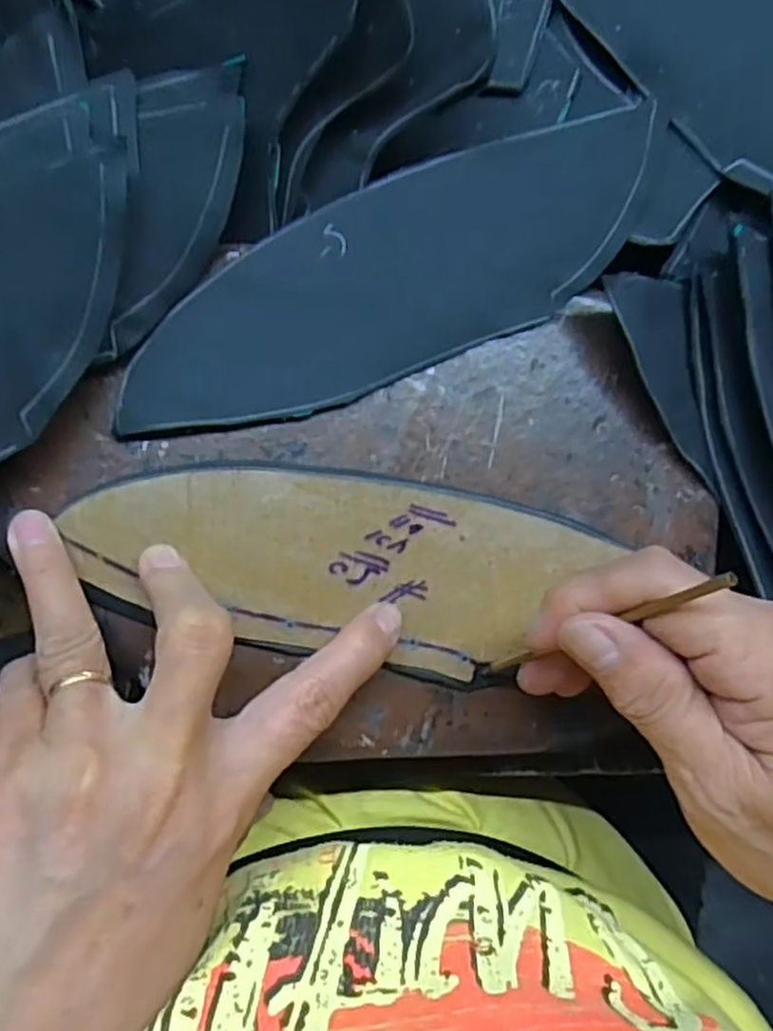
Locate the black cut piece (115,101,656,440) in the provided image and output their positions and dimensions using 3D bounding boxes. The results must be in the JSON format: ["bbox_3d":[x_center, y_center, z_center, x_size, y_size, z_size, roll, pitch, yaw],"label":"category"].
[{"bbox_3d":[0.006,-0.085,0.262,0.208,0.009,0.064,-25,91,-9],"label":"black cut piece"}]

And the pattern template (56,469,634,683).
[{"bbox_3d":[-0.014,0.018,0.253,0.176,0.004,0.060,8,86,-10],"label":"pattern template"}]

